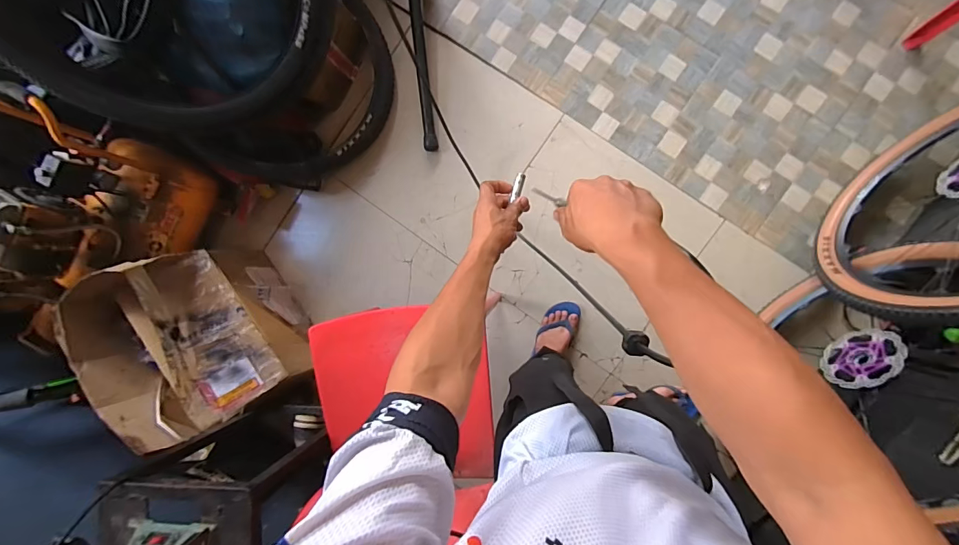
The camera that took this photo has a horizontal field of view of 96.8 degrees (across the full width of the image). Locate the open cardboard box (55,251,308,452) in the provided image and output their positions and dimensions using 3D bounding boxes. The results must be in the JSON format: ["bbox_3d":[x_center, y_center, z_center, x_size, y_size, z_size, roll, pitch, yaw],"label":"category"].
[{"bbox_3d":[-0.766,0.181,1.215,0.345,0.429,0.441,-34,88,5],"label":"open cardboard box"}]

